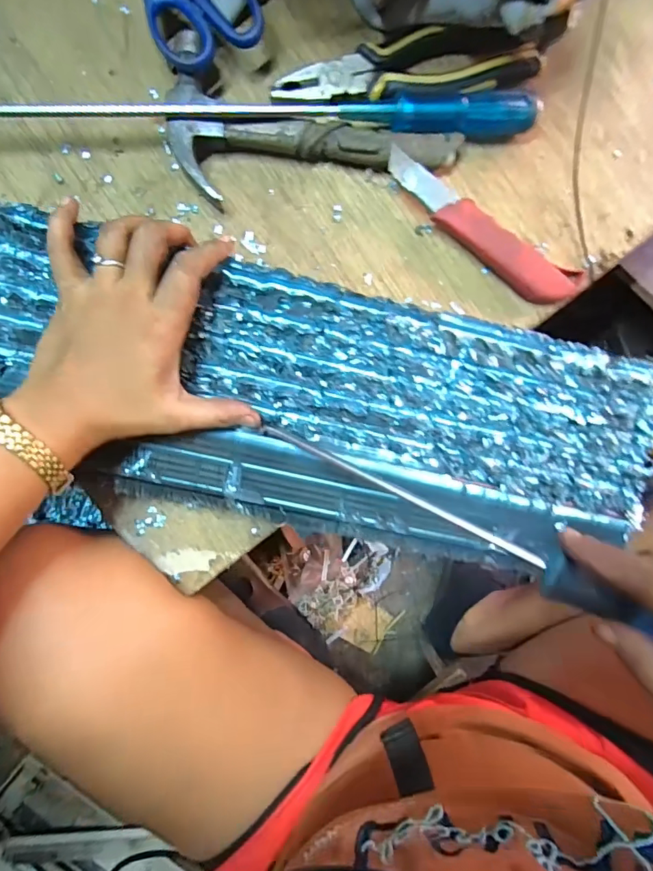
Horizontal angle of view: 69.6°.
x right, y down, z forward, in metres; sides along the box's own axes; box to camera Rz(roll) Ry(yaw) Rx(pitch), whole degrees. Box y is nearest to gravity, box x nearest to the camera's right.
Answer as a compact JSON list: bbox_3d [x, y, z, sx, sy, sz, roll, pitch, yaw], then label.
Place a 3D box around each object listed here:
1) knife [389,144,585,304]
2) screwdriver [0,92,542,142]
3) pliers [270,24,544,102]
[{"bbox_3d":[0.114,-0.147,0.341,0.165,0.023,0.034,32,93,-4],"label":"knife"},{"bbox_3d":[-0.045,-0.223,0.325,0.384,0.030,0.024,0,94,-2],"label":"screwdriver"},{"bbox_3d":[0.055,-0.255,0.334,0.179,0.025,0.047,-14,95,-1],"label":"pliers"}]

